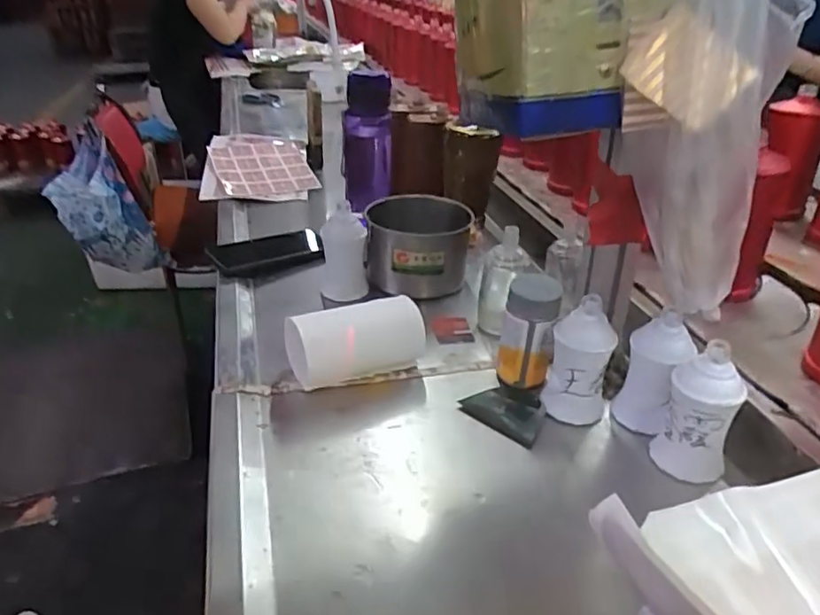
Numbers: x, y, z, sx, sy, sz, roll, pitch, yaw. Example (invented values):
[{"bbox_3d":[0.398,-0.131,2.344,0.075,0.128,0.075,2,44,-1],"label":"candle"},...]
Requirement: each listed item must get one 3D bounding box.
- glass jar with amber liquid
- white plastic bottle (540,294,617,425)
[{"bbox_3d":[0.117,0.024,0.626,0.056,0.110,0.057,8,28,8],"label":"glass jar with amber liquid"},{"bbox_3d":[0.159,0.048,0.575,0.051,0.112,0.045,-6,29,-18],"label":"white plastic bottle"}]

